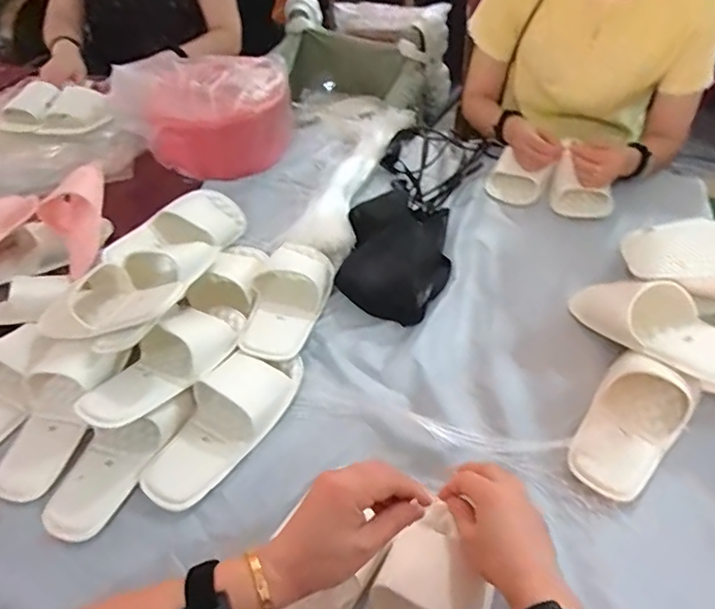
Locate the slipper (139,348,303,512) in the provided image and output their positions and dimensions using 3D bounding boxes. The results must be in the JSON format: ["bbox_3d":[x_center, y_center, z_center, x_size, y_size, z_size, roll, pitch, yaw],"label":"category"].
[{"bbox_3d":[-0.152,0.131,0.619,0.092,0.040,0.211,22,50,22],"label":"slipper"}]

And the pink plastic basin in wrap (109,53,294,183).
[{"bbox_3d":[-0.286,-0.389,1.078,0.289,0.128,0.304,-35,54,-28],"label":"pink plastic basin in wrap"}]

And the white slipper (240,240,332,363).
[{"bbox_3d":[-0.096,-0.011,0.742,0.092,0.044,0.220,11,47,12],"label":"white slipper"}]

